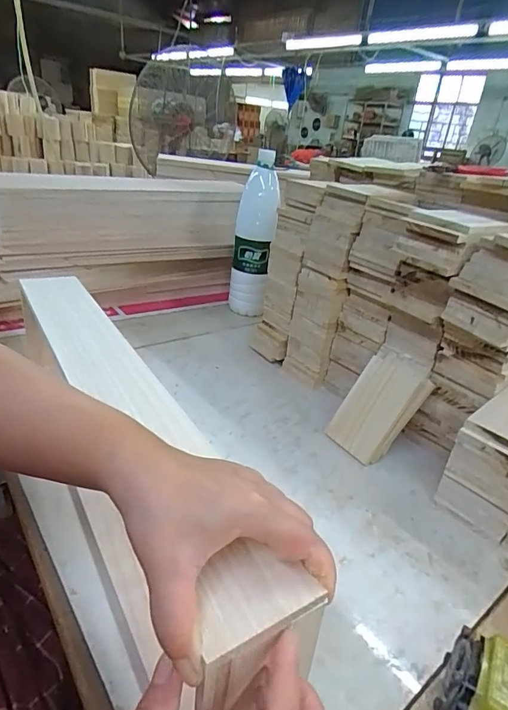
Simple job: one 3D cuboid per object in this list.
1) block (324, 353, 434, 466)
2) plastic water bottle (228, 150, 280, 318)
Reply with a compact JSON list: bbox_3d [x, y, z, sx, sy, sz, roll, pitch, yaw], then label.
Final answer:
[{"bbox_3d":[0.161,0.066,0.566,0.025,0.138,0.082,27,9,-47],"label":"block"},{"bbox_3d":[-0.001,-0.233,0.898,0.083,0.311,0.086,4,27,-6],"label":"plastic water bottle"}]

